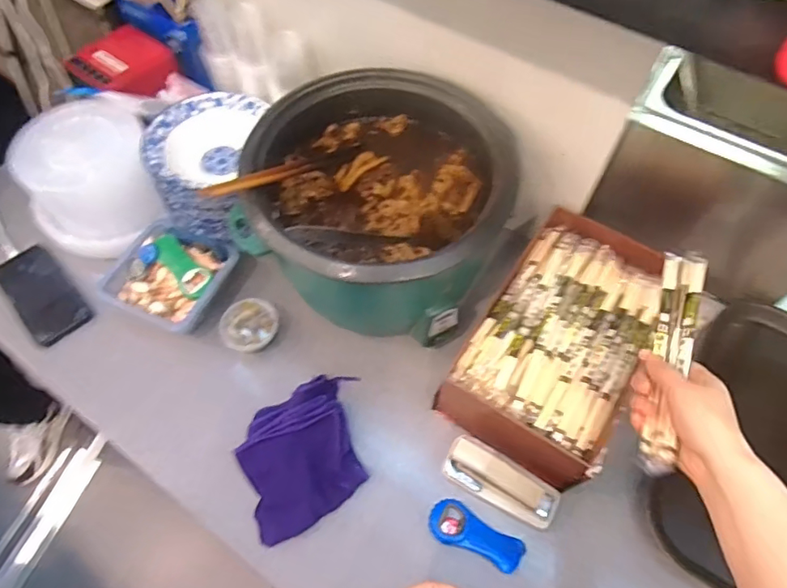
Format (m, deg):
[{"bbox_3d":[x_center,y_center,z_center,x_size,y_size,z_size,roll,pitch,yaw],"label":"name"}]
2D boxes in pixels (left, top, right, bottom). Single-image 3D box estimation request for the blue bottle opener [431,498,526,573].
[{"bbox_3d":[0.092,0.267,0.569,0.105,0.016,0.045,24,63,13],"label":"blue bottle opener"}]

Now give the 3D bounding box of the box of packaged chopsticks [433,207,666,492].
[{"bbox_3d":[0.204,0.057,0.633,0.177,0.094,0.289,30,65,16],"label":"box of packaged chopsticks"}]

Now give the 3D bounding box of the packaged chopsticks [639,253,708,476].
[{"bbox_3d":[0.262,0.052,0.484,0.031,0.022,0.237,20,61,11],"label":"packaged chopsticks"}]

